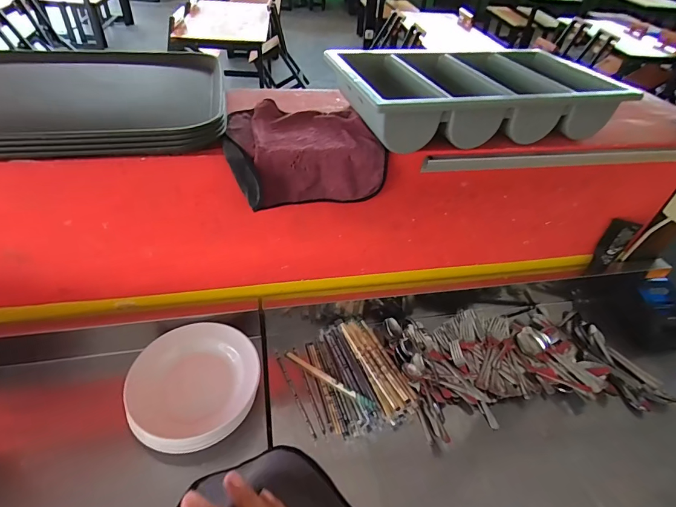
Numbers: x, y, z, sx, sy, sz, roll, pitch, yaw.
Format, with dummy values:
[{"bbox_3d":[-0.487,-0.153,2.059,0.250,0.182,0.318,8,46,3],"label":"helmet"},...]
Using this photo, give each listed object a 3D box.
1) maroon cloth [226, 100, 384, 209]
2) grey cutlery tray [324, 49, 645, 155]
[{"bbox_3d":[-0.063,-0.181,0.701,0.249,0.107,0.165,-6,44,-12],"label":"maroon cloth"},{"bbox_3d":[0.243,-0.316,0.762,0.489,0.096,0.324,-7,44,-13],"label":"grey cutlery tray"}]

